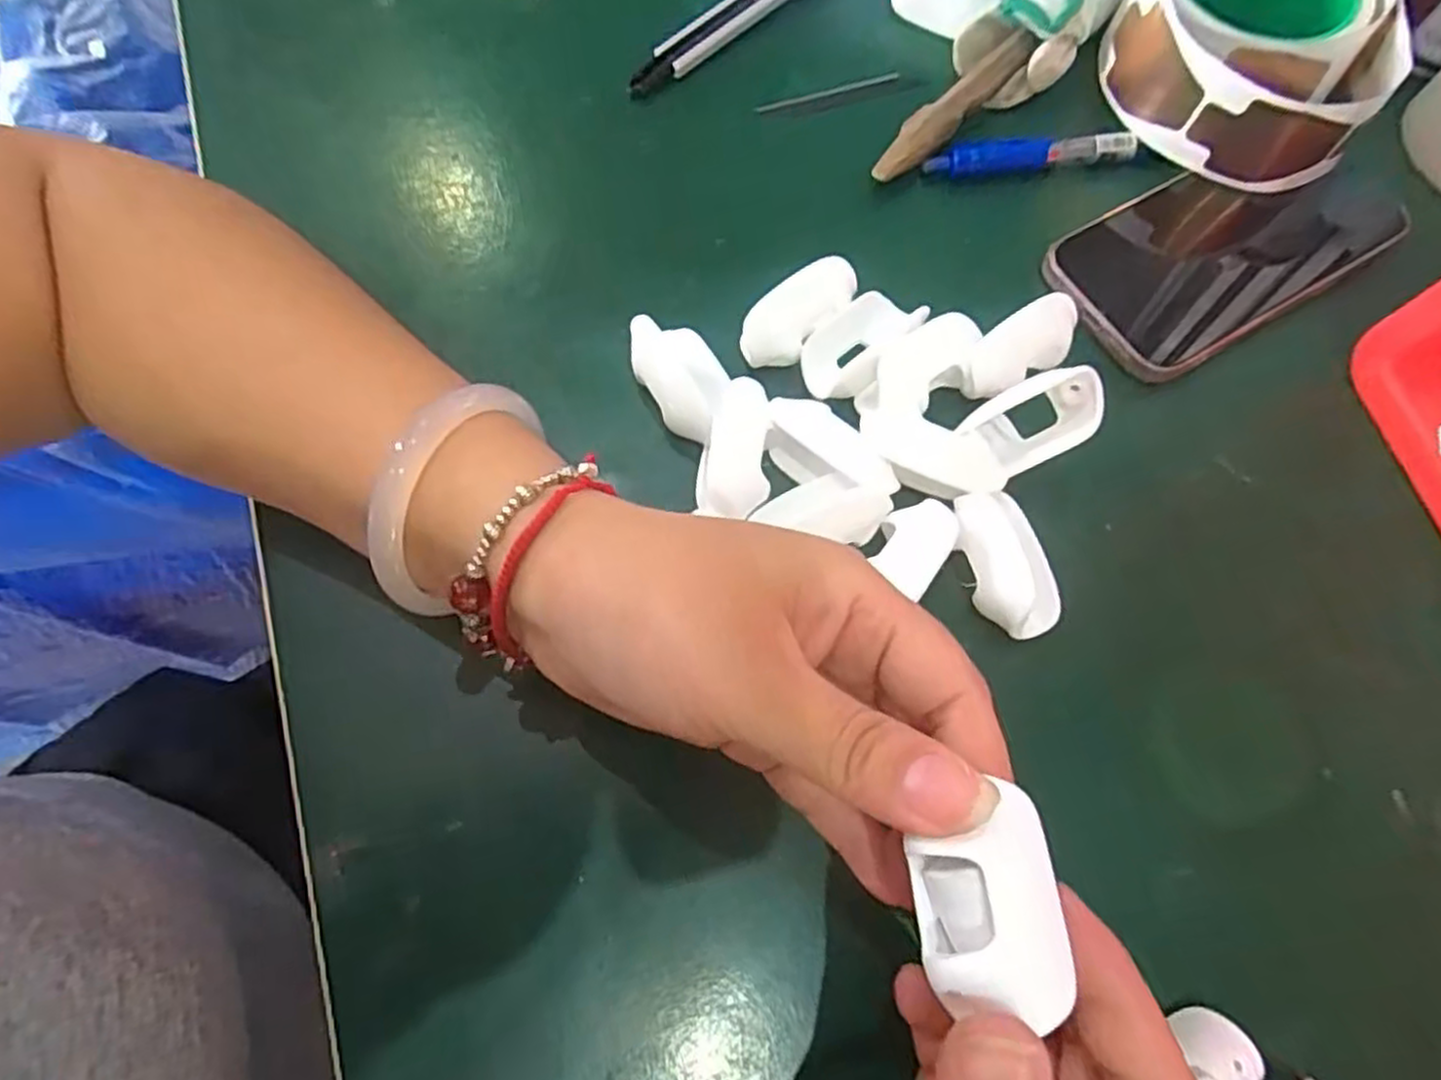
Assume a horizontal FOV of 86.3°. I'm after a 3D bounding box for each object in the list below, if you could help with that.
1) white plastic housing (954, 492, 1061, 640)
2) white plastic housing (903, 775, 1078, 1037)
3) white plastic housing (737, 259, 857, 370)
[{"bbox_3d":[0.097,0.009,0.260,0.033,0.019,0.048,-8,70,-6],"label":"white plastic housing"},{"bbox_3d":[0.053,0.072,0.155,0.027,0.019,0.039,-3,70,-4],"label":"white plastic housing"},{"bbox_3d":[0.030,-0.085,0.285,0.051,0.015,0.020,-42,76,0],"label":"white plastic housing"}]

